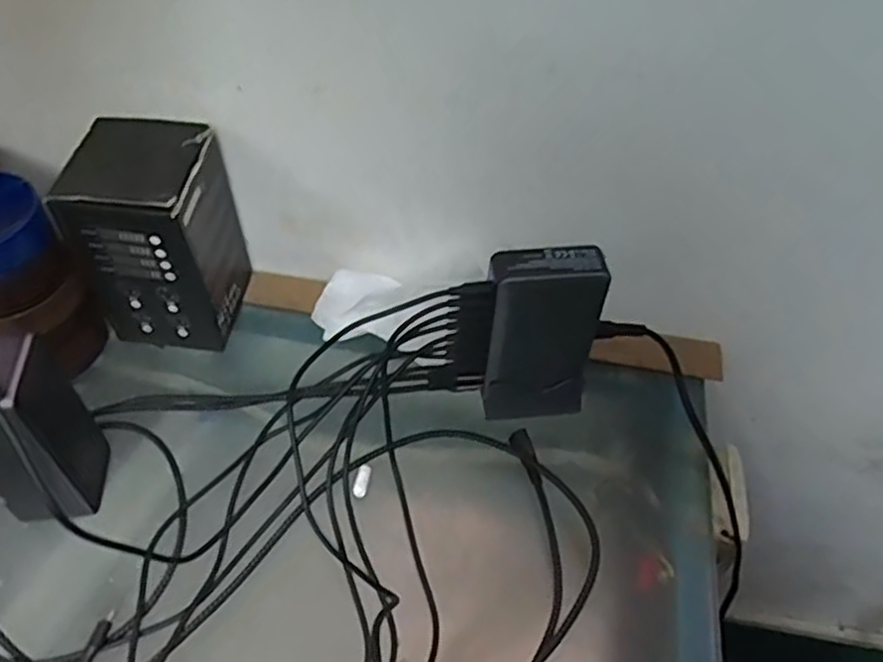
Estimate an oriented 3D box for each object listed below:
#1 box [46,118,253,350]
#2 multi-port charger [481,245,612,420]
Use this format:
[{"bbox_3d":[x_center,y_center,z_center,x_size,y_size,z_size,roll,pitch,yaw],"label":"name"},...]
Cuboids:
[{"bbox_3d":[-0.200,-0.069,0.512,0.087,0.143,0.100,4,50,1],"label":"box"},{"bbox_3d":[0.067,0.003,0.474,0.073,0.134,0.033,-1,50,-3],"label":"multi-port charger"}]

